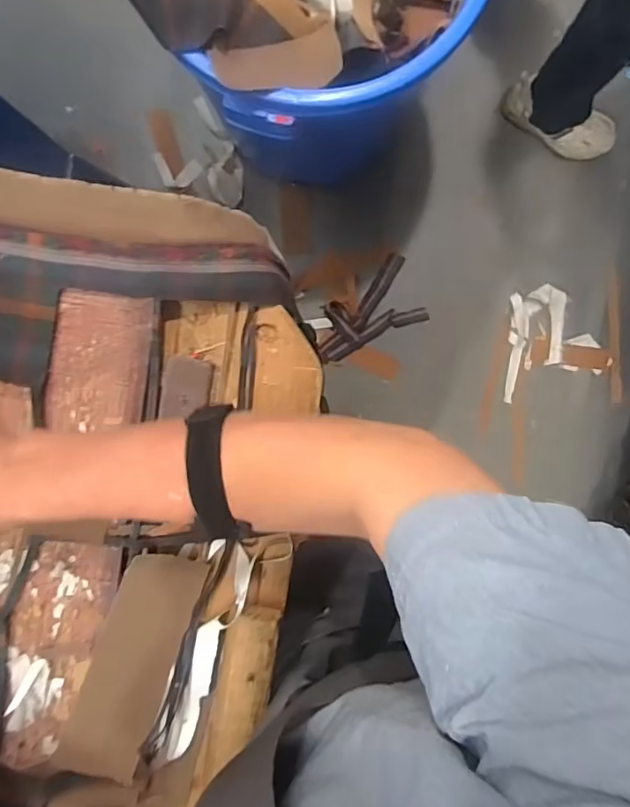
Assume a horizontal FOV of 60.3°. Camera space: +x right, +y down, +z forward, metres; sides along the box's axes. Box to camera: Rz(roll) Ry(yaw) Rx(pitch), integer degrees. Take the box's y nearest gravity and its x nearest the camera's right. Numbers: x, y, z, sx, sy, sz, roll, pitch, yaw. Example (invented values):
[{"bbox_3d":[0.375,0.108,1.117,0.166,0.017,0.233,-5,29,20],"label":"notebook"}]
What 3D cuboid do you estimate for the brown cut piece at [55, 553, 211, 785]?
[{"bbox_3d":[-0.153,0.221,0.460,0.067,0.010,0.189,20,90,-11],"label":"brown cut piece"}]

